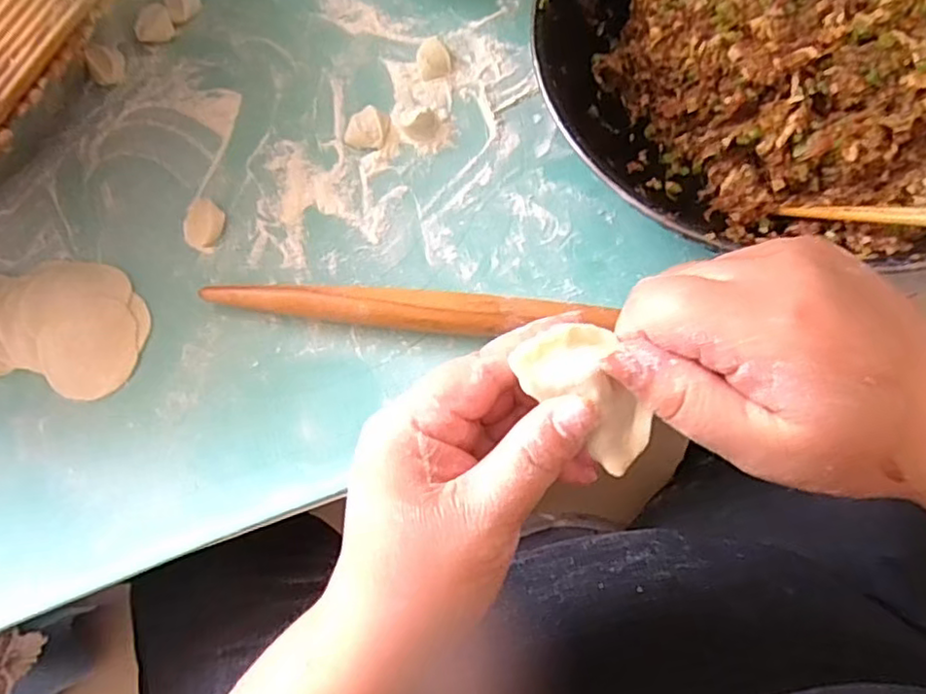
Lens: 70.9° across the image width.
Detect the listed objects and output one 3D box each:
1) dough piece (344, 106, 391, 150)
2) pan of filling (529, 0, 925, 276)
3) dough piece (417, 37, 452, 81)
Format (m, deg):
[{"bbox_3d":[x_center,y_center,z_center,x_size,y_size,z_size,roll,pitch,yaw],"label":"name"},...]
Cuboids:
[{"bbox_3d":[-0.066,-0.154,0.459,0.026,0.013,0.030,22,74,9],"label":"dough piece"},{"bbox_3d":[0.203,-0.180,0.417,0.309,0.094,0.288,16,73,7],"label":"pan of filling"},{"bbox_3d":[-0.021,-0.210,0.475,0.023,0.013,0.026,-14,72,-2],"label":"dough piece"}]

